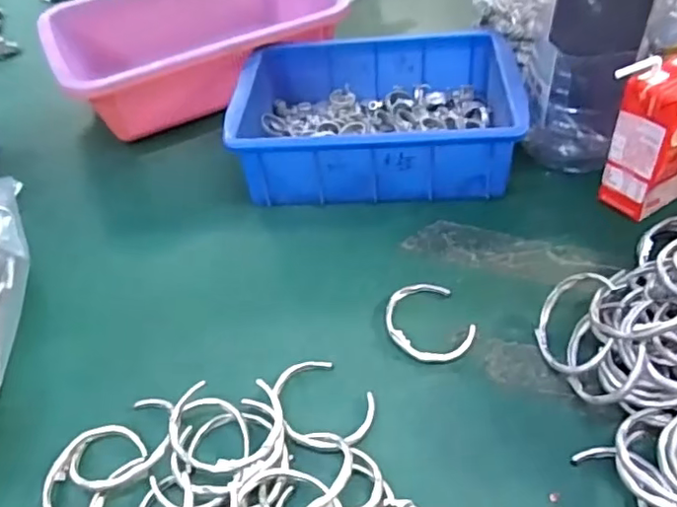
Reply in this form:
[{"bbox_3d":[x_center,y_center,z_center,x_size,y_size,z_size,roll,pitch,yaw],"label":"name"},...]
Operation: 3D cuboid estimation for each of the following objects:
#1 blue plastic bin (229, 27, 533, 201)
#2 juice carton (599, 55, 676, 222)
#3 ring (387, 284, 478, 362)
[{"bbox_3d":[0.033,-0.126,0.533,0.238,0.067,0.169,-1,45,4],"label":"blue plastic bin"},{"bbox_3d":[0.241,-0.088,0.442,0.071,0.110,0.046,-27,49,-20],"label":"juice carton"},{"bbox_3d":[0.061,0.047,0.410,0.054,0.005,0.067,-16,46,-10],"label":"ring"}]

